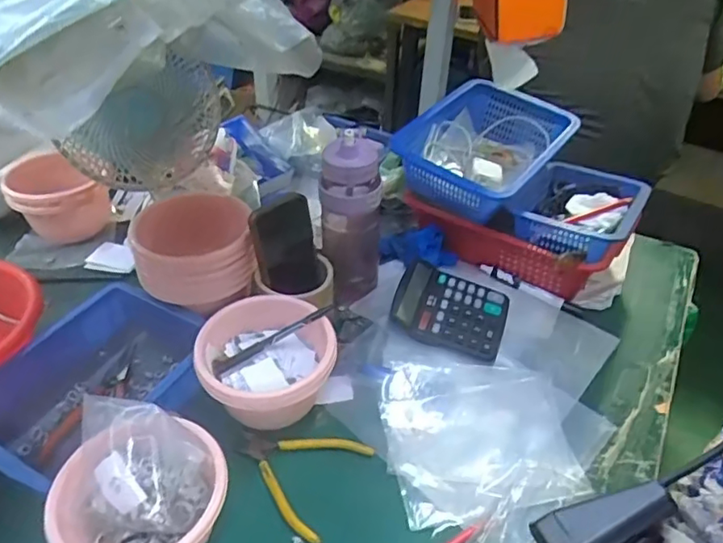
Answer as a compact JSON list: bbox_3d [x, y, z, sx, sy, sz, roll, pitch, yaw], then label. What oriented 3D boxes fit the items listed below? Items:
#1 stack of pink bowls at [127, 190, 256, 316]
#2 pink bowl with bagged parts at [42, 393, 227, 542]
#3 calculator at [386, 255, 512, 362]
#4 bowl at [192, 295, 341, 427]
[{"bbox_3d":[-0.213,-0.028,0.747,0.142,0.092,0.128,-8,41,-12],"label":"stack of pink bowls"},{"bbox_3d":[-0.202,0.214,0.530,0.143,0.112,0.139,1,40,-1],"label":"pink bowl with bagged parts"},{"bbox_3d":[0.121,0.048,0.781,0.142,0.045,0.117,14,41,14],"label":"calculator"},{"bbox_3d":[-0.111,0.108,0.670,0.146,0.095,0.149,1,40,-1],"label":"bowl"}]

